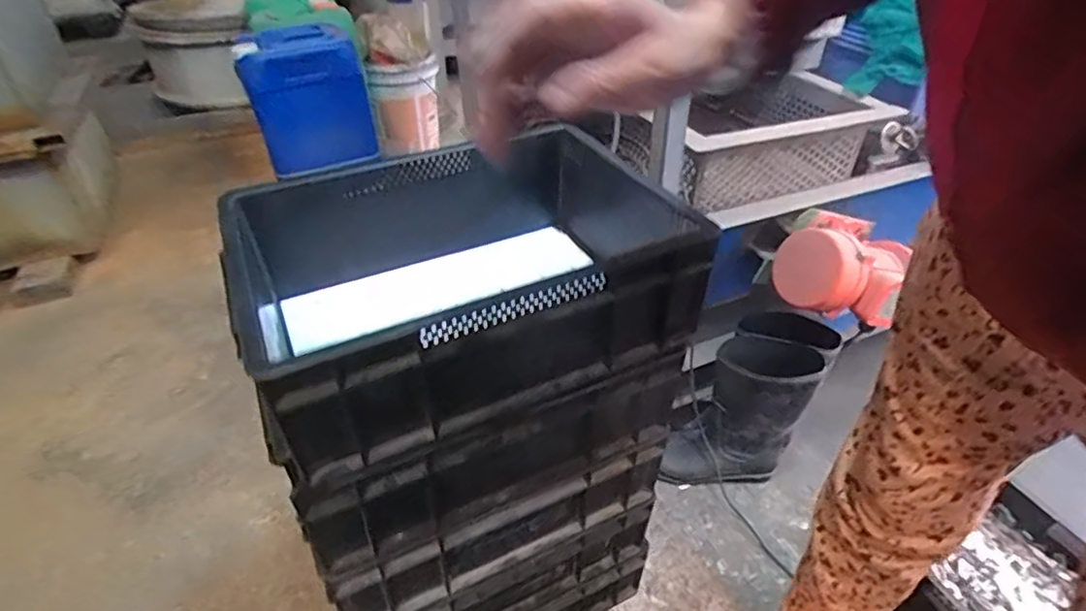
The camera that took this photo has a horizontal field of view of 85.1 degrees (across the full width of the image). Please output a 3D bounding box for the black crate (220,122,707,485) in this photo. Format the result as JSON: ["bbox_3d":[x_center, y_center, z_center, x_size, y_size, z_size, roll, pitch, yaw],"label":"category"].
[{"bbox_3d":[-0.055,-0.021,0.517,0.348,0.151,0.243,-19,42,-19],"label":"black crate"}]

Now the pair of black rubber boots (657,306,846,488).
[{"bbox_3d":[0.388,0.197,1.084,0.155,0.319,0.209,24,46,29],"label":"pair of black rubber boots"}]

